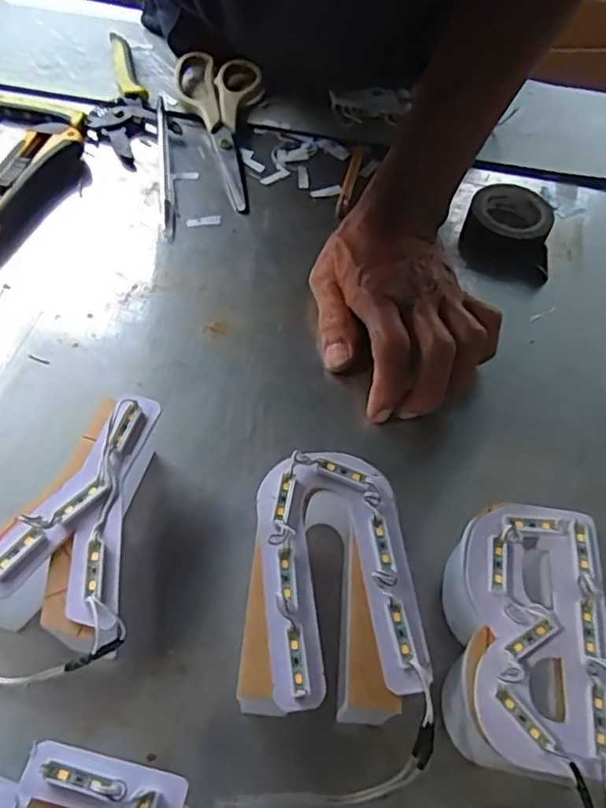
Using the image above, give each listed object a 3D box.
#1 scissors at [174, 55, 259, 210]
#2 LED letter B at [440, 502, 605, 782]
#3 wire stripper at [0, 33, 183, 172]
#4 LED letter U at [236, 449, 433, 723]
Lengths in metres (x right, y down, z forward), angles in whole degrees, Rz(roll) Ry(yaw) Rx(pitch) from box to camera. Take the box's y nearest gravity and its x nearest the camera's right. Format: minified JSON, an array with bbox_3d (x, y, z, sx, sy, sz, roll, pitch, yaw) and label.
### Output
[{"bbox_3d":[-0.068,-0.231,0.506,0.070,0.022,0.187,-3,56,-6],"label":"scissors"},{"bbox_3d":[0.093,0.103,0.271,0.057,0.054,0.106,8,56,2],"label":"LED letter B"},{"bbox_3d":[-0.176,-0.249,0.515,0.134,0.016,0.147,-35,64,-24],"label":"wire stripper"},{"bbox_3d":[0.013,0.083,0.282,0.071,0.053,0.108,4,56,-1],"label":"LED letter U"}]

